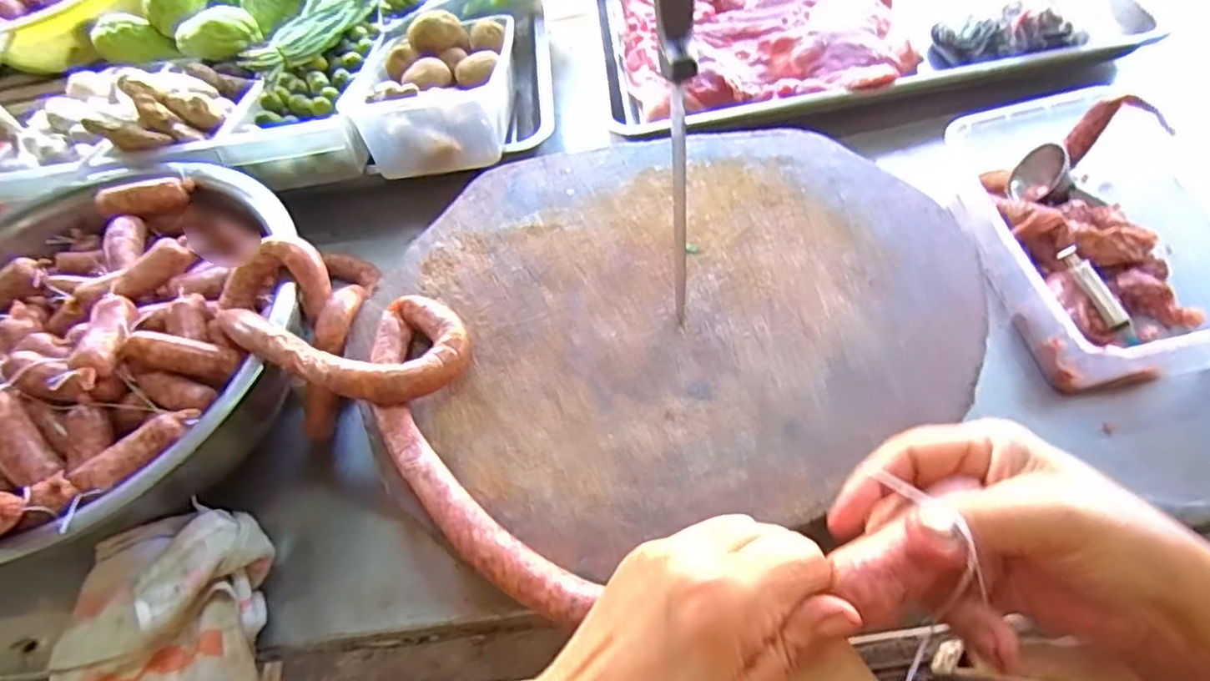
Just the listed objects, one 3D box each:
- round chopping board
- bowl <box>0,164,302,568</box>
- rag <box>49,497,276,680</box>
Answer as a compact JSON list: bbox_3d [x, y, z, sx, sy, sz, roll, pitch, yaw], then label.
[{"bbox_3d":[0.044,-0.035,0.505,0.438,0.042,0.368,-14,57,-7],"label":"round chopping board"},{"bbox_3d":[-0.443,-0.002,0.541,0.374,0.107,0.385,-34,60,-13],"label":"bowl"},{"bbox_3d":[-0.314,0.233,0.475,0.149,0.117,0.188,-14,57,-1],"label":"rag"}]

